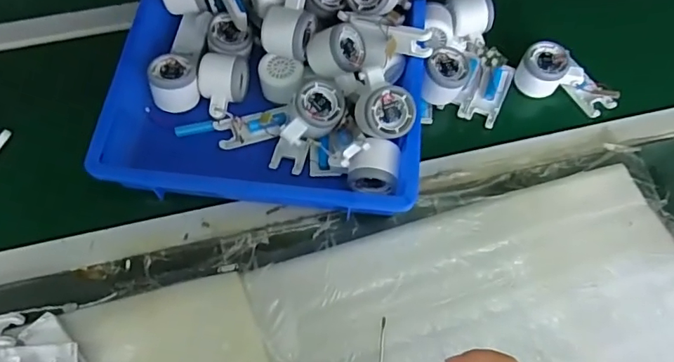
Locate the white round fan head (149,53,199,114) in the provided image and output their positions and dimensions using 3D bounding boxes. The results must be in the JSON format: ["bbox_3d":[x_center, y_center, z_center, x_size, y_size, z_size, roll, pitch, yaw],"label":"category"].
[{"bbox_3d":[-0.204,-0.125,0.629,0.059,0.047,0.066,-7,66,-5],"label":"white round fan head"}]

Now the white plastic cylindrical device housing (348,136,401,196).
[{"bbox_3d":[0.043,-0.015,0.586,0.055,0.053,0.049,7,66,2],"label":"white plastic cylindrical device housing"}]

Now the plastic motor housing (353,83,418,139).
[{"bbox_3d":[0.054,-0.079,0.573,0.061,0.042,0.057,-3,95,-8],"label":"plastic motor housing"}]

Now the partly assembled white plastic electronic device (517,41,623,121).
[{"bbox_3d":[0.308,-0.136,0.670,0.134,0.056,0.064,23,67,-7],"label":"partly assembled white plastic electronic device"}]

